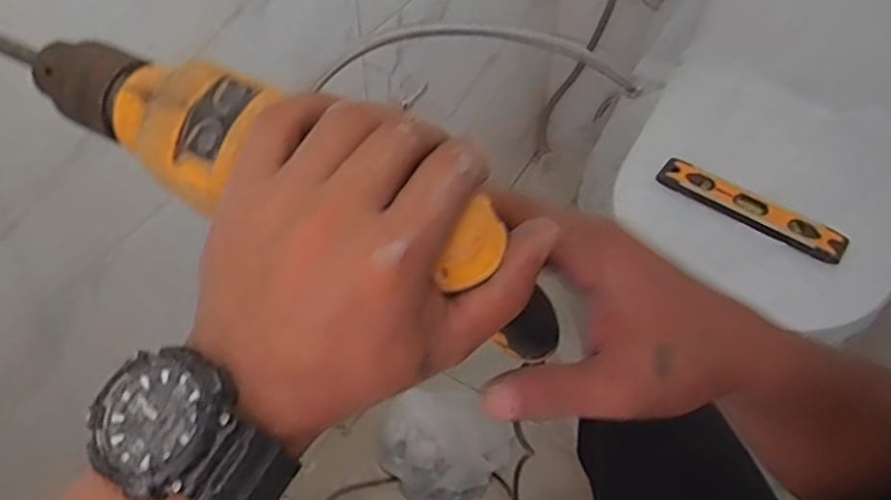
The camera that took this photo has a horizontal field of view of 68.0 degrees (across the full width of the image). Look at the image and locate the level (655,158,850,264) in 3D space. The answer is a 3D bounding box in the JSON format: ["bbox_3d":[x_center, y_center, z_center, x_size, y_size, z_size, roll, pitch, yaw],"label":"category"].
[{"bbox_3d":[0.362,-0.050,0.790,0.220,0.015,0.043,32,76,20],"label":"level"}]

